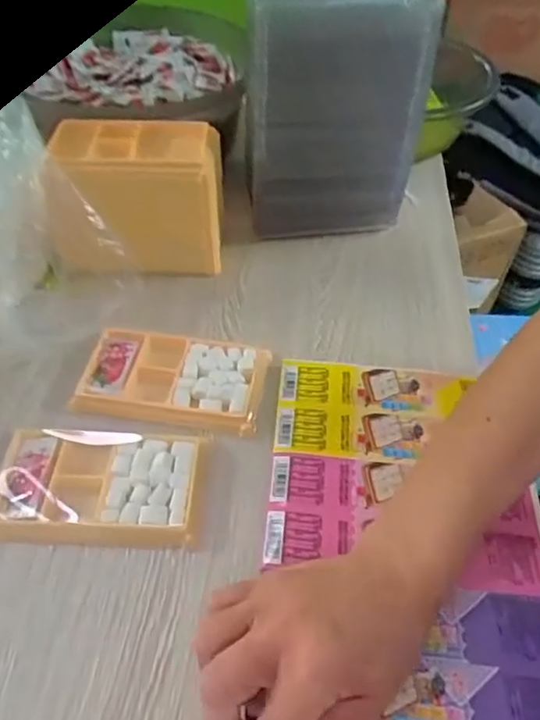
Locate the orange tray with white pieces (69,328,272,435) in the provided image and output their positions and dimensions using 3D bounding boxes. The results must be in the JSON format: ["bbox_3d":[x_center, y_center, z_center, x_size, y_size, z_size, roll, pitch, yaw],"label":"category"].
[{"bbox_3d":[-0.071,0.010,0.424,0.132,0.013,0.074,7,48,7],"label":"orange tray with white pieces"}]

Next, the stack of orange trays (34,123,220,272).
[{"bbox_3d":[-0.111,-0.133,0.491,0.138,0.103,0.093,-2,47,-2],"label":"stack of orange trays"}]

